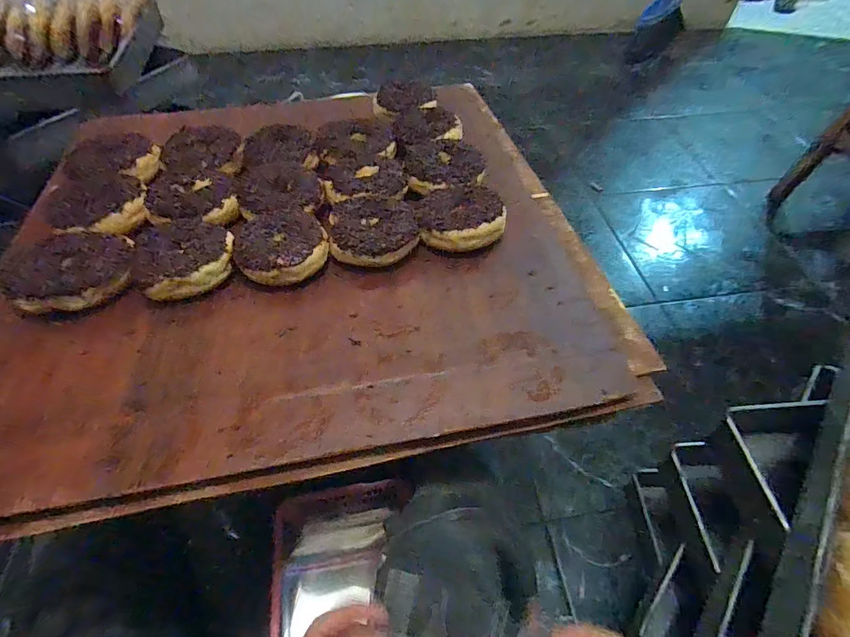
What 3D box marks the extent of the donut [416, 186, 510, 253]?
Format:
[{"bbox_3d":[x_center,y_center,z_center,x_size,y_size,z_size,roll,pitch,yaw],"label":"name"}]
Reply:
[{"bbox_3d":[0.036,-0.105,0.452,0.090,0.028,0.083,0,50,0],"label":"donut"}]

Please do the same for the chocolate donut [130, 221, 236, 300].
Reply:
[{"bbox_3d":[-0.238,-0.066,0.416,0.088,0.034,0.107,-29,56,-22],"label":"chocolate donut"}]

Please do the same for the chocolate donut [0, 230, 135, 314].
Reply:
[{"bbox_3d":[-0.328,-0.044,0.401,0.090,0.032,0.099,32,57,24],"label":"chocolate donut"}]

